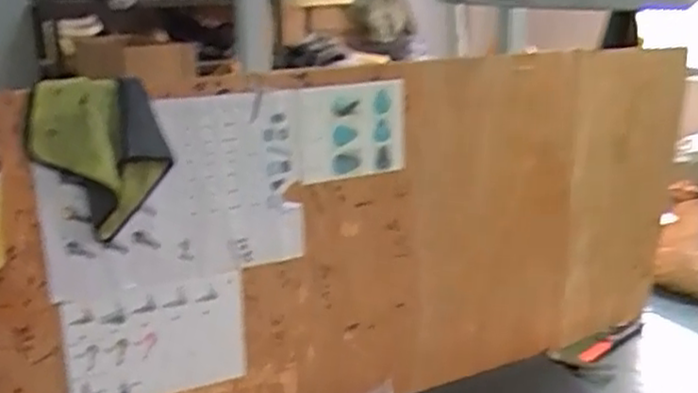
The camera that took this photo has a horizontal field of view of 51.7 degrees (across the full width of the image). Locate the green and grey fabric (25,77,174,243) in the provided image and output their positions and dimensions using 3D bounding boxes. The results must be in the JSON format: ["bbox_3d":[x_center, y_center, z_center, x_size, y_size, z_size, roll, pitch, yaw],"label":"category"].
[{"bbox_3d":[-0.367,-0.056,1.075,0.193,0.222,0.075,-5,17,-13],"label":"green and grey fabric"}]

